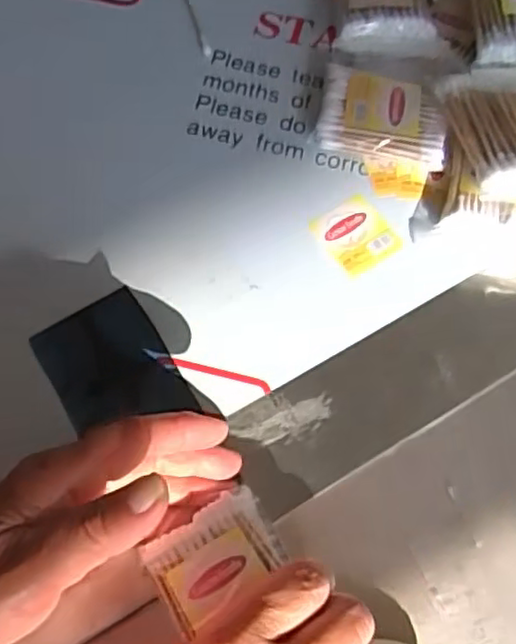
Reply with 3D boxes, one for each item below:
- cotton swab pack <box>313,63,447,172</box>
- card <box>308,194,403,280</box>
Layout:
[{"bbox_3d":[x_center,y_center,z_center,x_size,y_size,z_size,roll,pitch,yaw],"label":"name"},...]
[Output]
[{"bbox_3d":[0.075,-0.123,0.397,0.076,0.023,0.052,12,70,2],"label":"cotton swab pack"},{"bbox_3d":[0.056,-0.050,0.376,0.037,0.004,0.041,-33,75,-13],"label":"card"}]

